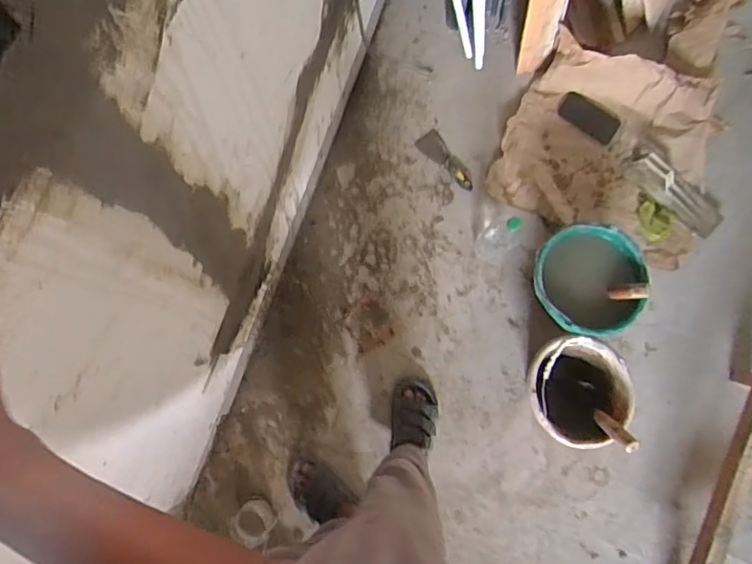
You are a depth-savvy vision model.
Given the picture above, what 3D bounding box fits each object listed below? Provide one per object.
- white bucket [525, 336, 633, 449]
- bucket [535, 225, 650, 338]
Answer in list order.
[{"bbox_3d":[0.478,0.268,1.339,0.234,0.200,0.252,0,81,-2],"label":"white bucket"},{"bbox_3d":[0.514,-0.002,1.386,0.242,0.186,0.259,0,81,-2],"label":"bucket"}]

